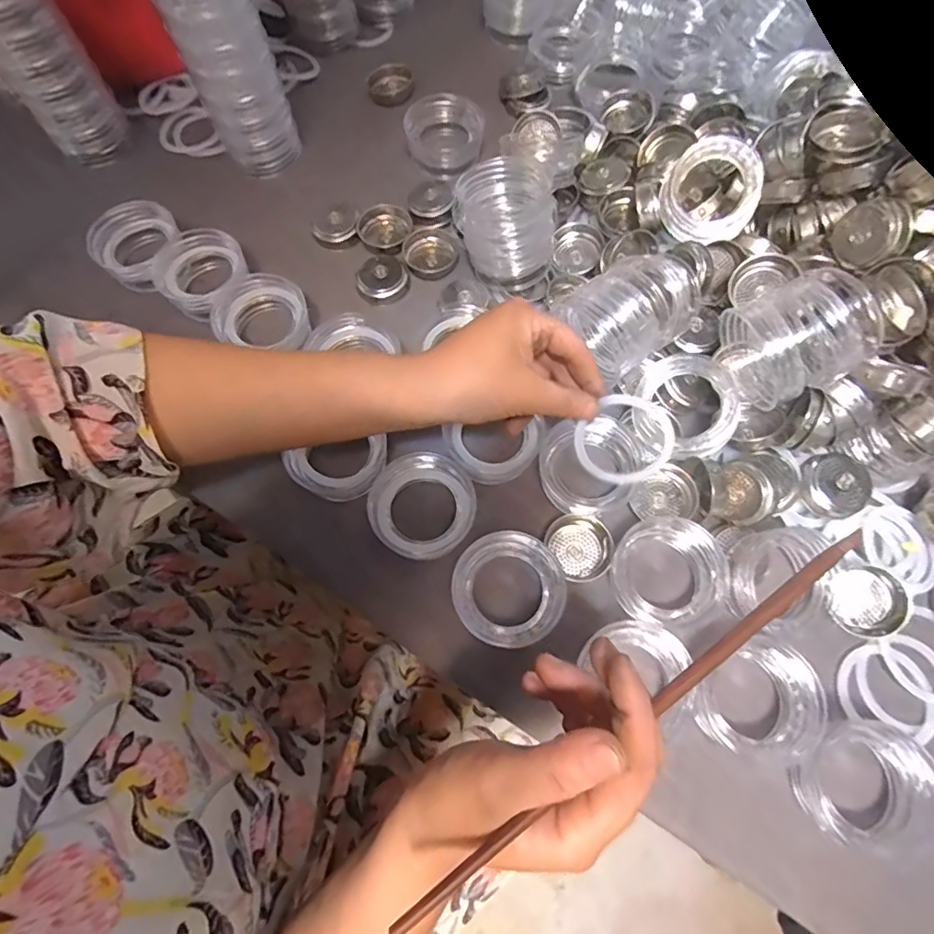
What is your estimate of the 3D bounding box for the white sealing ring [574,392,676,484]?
[{"bbox_3d":[0.096,-0.015,0.330,0.054,0.007,0.057,2,114,4],"label":"white sealing ring"}]

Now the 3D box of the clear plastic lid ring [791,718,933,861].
[{"bbox_3d":[0.226,0.182,0.298,0.066,0.029,0.069,0,69,0],"label":"clear plastic lid ring"}]

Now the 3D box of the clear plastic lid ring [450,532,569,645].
[{"bbox_3d":[0.026,0.076,0.340,0.068,0.017,0.069,0,69,0],"label":"clear plastic lid ring"}]

